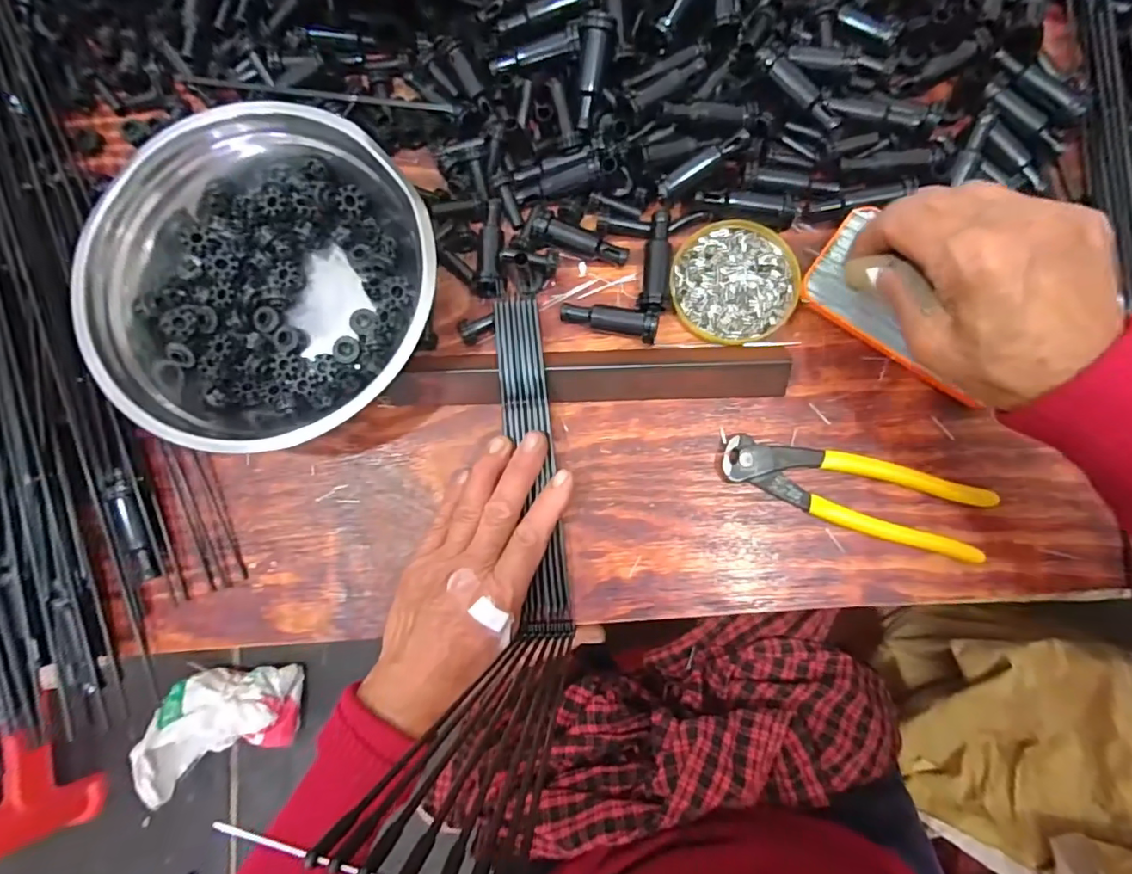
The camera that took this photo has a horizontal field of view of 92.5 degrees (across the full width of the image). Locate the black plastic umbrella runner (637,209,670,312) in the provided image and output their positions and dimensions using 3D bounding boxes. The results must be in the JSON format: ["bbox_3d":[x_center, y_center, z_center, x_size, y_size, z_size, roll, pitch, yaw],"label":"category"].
[{"bbox_3d":[0.063,-0.118,0.365,0.021,0.017,0.071,8,85,5],"label":"black plastic umbrella runner"}]

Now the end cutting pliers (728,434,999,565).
[{"bbox_3d":[0.183,0.035,0.345,0.165,0.014,0.047,16,86,6],"label":"end cutting pliers"}]

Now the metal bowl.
[{"bbox_3d":[-0.193,-0.098,0.355,0.216,0.073,0.205,0,84,4],"label":"metal bowl"}]

